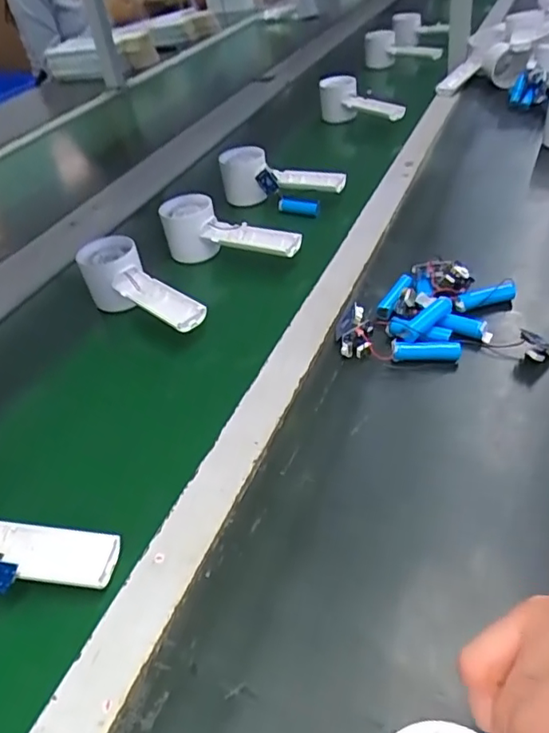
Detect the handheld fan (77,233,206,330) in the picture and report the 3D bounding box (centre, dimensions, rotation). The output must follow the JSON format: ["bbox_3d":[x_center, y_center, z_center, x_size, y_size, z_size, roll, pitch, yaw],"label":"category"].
[{"bbox_3d":[-0.126,-0.071,0.519,0.053,0.051,0.147,-31,46,-26],"label":"handheld fan"}]

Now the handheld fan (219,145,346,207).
[{"bbox_3d":[0.006,-0.225,0.674,0.157,0.062,0.050,16,45,24],"label":"handheld fan"}]

